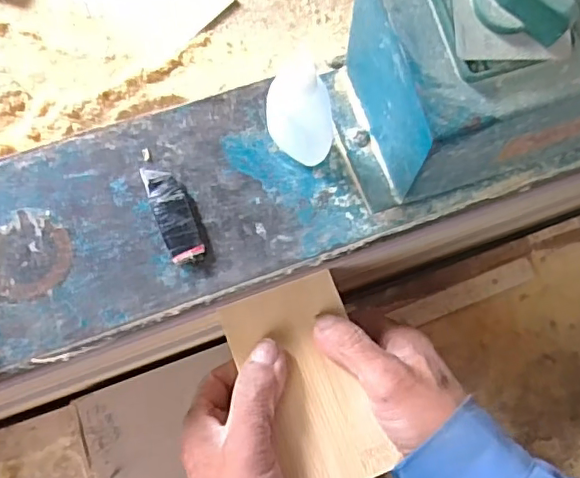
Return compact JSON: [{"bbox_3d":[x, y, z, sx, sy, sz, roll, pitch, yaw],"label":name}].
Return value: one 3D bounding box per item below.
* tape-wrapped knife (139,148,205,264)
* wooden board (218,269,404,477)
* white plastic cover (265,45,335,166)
[{"bbox_3d":[-0.073,-0.022,0.343,0.021,0.009,0.076,-21,74,-8],"label":"tape-wrapped knife"},{"bbox_3d":[0.012,0.089,0.348,0.072,0.010,0.125,-20,76,-7],"label":"wooden board"},{"bbox_3d":[0.005,-0.069,0.320,0.036,0.077,0.031,-2,73,-2],"label":"white plastic cover"}]

